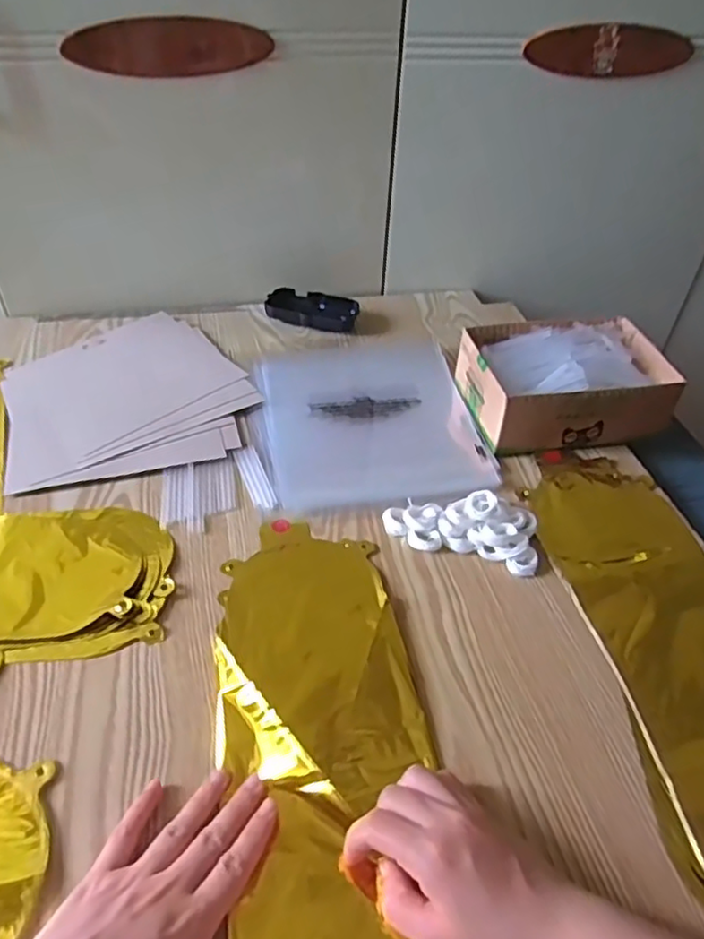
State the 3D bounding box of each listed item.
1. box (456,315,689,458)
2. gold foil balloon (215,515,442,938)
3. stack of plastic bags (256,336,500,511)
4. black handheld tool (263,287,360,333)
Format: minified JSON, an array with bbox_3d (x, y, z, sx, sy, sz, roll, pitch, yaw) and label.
[{"bbox_3d":[0.209,-0.088,0.638,0.182,0.070,0.128,-6,45,-10],"label":"box"},{"bbox_3d":[-0.010,0.194,0.393,0.130,0.019,0.418,-6,44,-10],"label":"gold foil balloon"},{"bbox_3d":[0.016,-0.060,0.646,0.203,0.012,0.243,-6,45,-10],"label":"stack of plastic bags"},{"bbox_3d":[-0.048,-0.190,0.766,0.107,0.025,0.052,12,45,8],"label":"black handheld tool"}]

